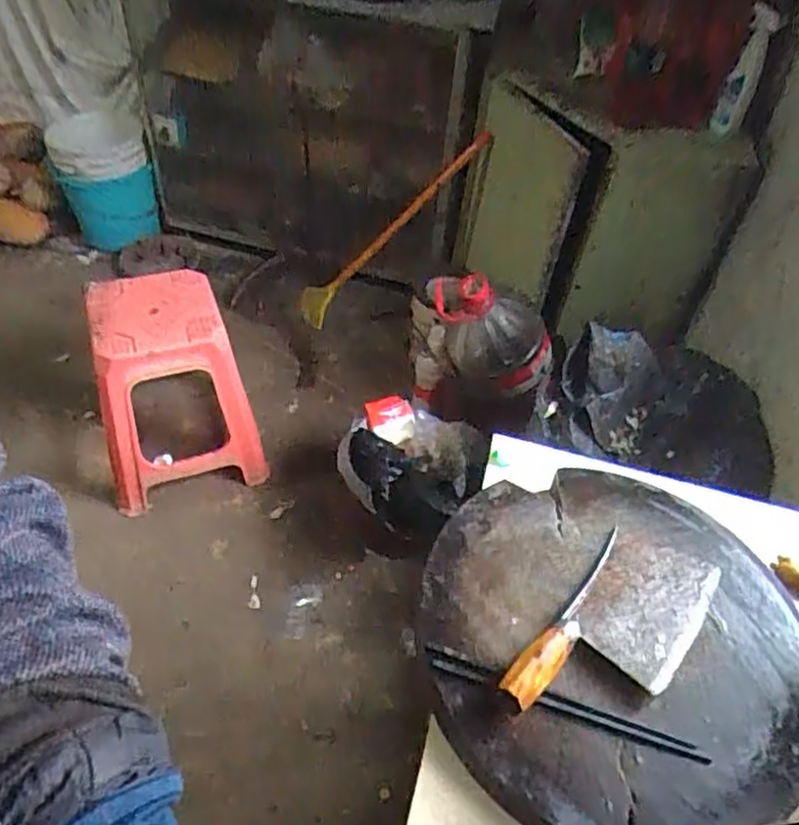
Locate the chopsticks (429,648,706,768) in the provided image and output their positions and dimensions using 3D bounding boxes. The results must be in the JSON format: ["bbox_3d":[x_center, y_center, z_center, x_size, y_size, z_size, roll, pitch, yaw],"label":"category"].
[{"bbox_3d":[0.138,0.244,0.574,0.238,0.013,0.020,17,47,9],"label":"chopsticks"}]

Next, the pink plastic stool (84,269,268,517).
[{"bbox_3d":[-0.540,-0.067,1.591,0.337,0.393,0.387,-17,51,-21],"label":"pink plastic stool"}]

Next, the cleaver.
[{"bbox_3d":[0.201,0.191,0.614,0.107,0.041,0.248,34,52,23],"label":"cleaver"}]

